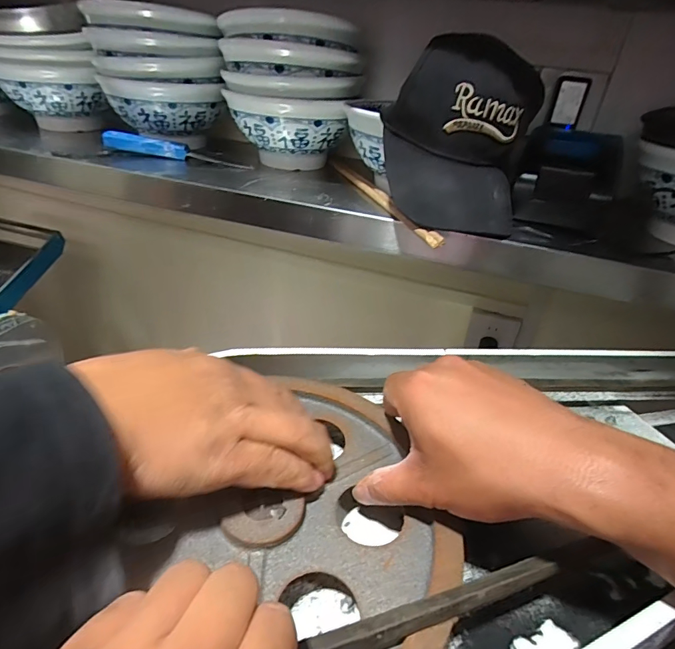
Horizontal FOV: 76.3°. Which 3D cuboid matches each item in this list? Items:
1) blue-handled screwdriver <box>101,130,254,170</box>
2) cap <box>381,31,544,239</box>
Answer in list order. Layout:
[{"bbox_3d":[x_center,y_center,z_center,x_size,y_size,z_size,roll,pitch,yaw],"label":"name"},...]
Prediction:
[{"bbox_3d":[-0.240,-0.262,0.645,0.218,0.027,0.029,7,29,-1],"label":"blue-handled screwdriver"},{"bbox_3d":[0.138,-0.209,0.480,0.156,0.166,0.193,15,30,14],"label":"cap"}]

